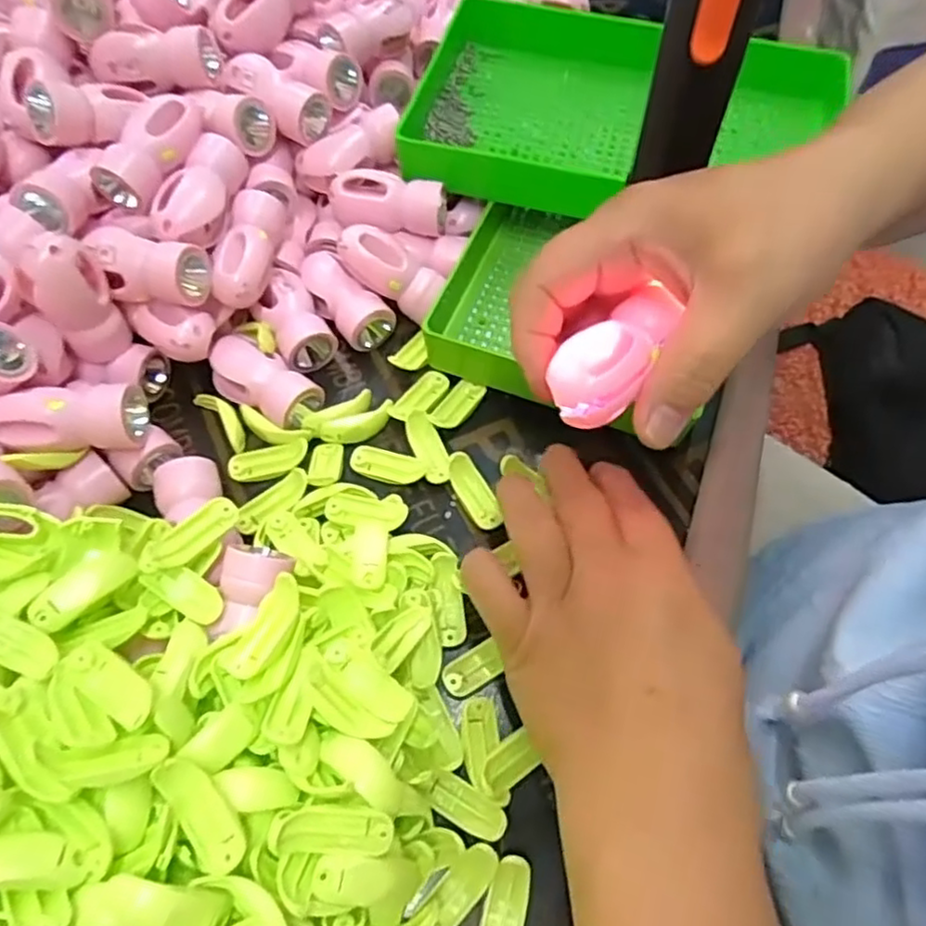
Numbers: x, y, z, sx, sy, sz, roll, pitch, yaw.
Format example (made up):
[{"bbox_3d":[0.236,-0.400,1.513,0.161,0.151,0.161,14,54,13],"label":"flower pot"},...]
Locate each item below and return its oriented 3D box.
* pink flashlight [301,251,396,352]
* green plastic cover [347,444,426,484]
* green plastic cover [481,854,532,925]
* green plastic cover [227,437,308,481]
[{"bbox_3d":[-0.067,-0.094,0.382,0.027,0.025,0.066,-40,82,-21],"label":"pink flashlight"},{"bbox_3d":[-0.039,0.001,0.349,0.039,0.006,0.016,15,62,6],"label":"green plastic cover"},{"bbox_3d":[0.016,0.171,0.253,0.016,0.008,0.041,14,77,6],"label":"green plastic cover"},{"bbox_3d":[-0.101,-0.002,0.346,0.041,0.010,0.014,-11,62,-8],"label":"green plastic cover"}]

